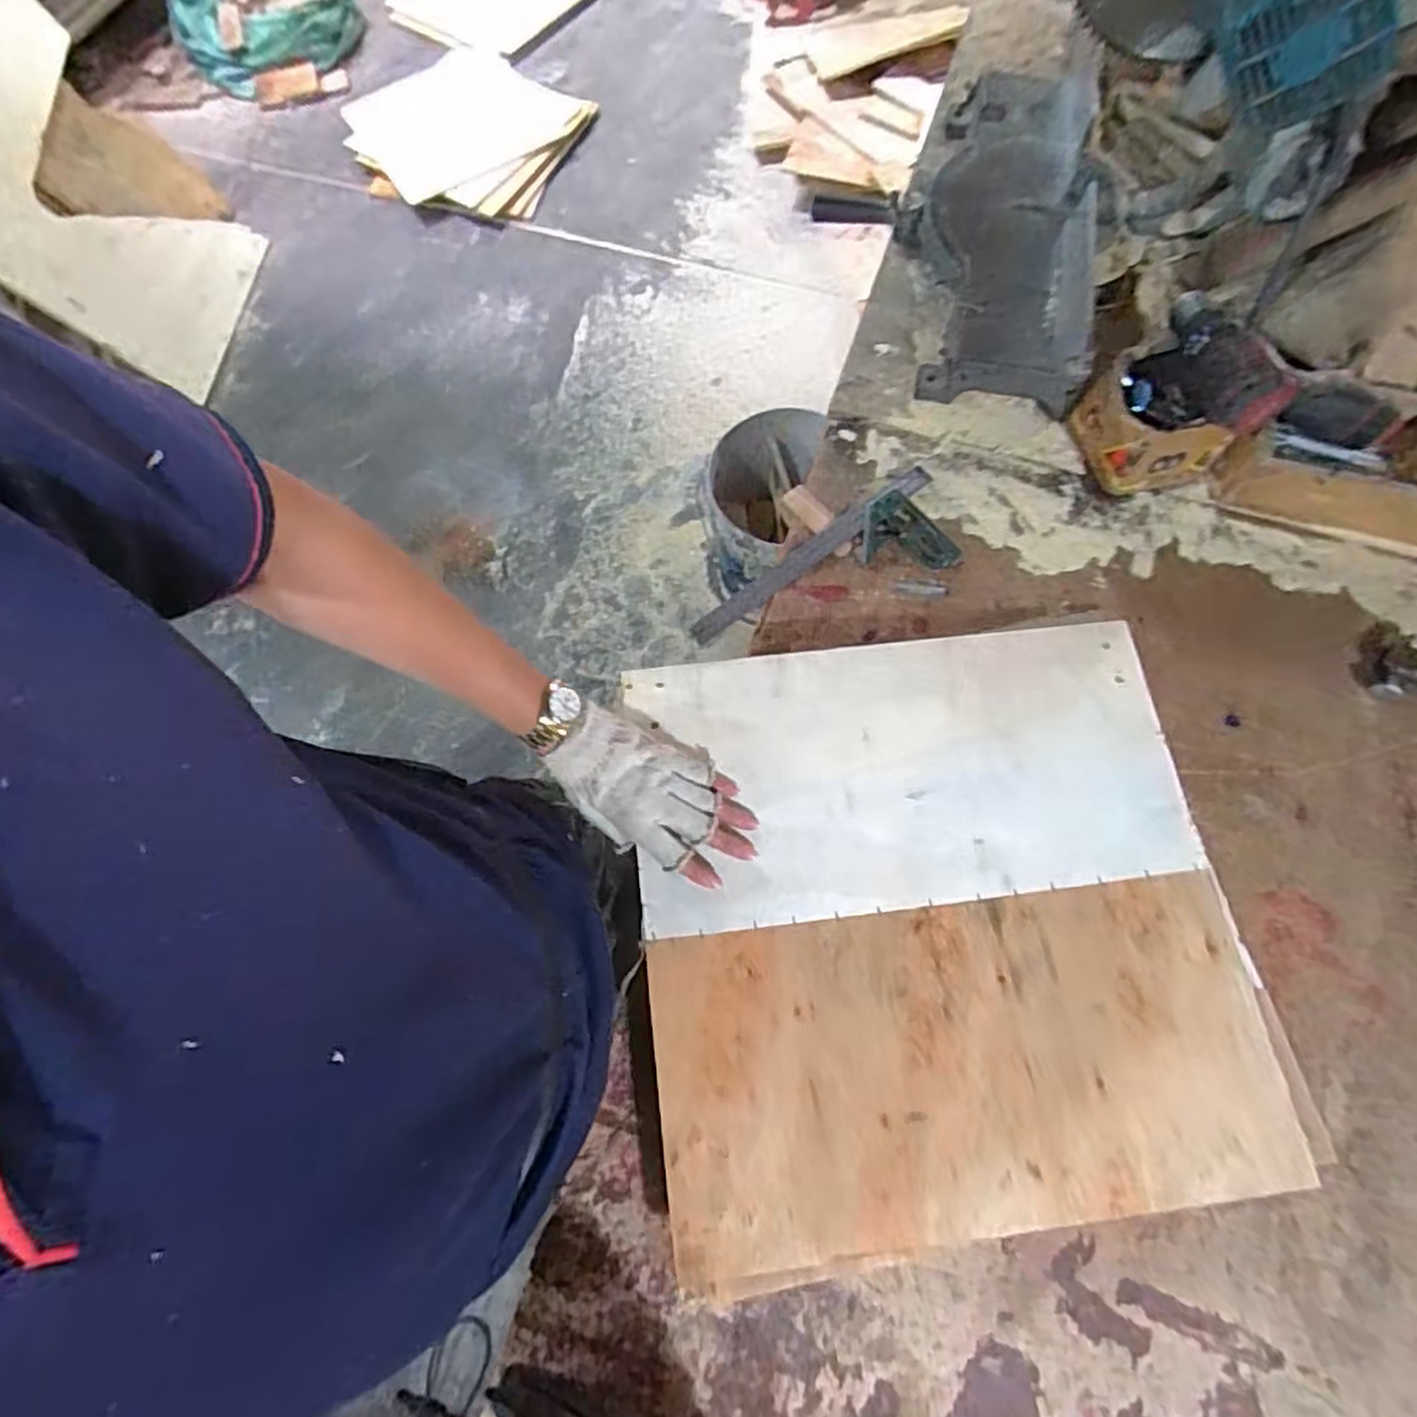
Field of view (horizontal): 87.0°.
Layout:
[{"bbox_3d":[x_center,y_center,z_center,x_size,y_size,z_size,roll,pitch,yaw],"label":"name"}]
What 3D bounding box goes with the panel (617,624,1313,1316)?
[{"bbox_3d":[0.176,0.158,0.588,0.442,0.019,0.445,-7,70,-1],"label":"panel"}]

